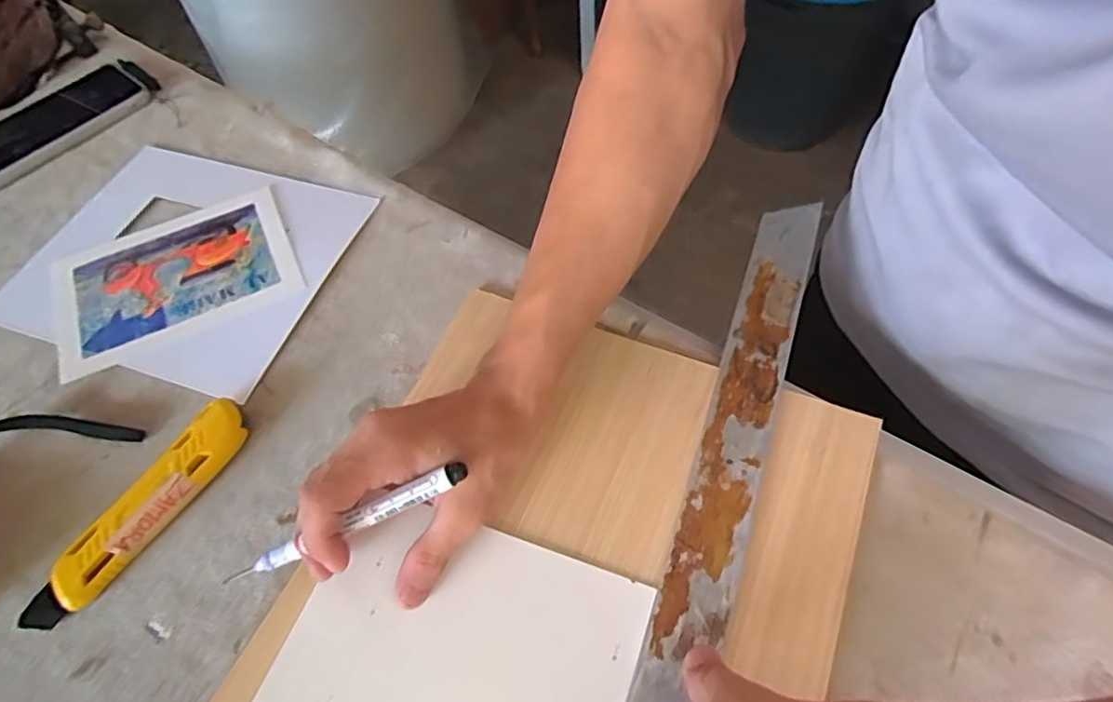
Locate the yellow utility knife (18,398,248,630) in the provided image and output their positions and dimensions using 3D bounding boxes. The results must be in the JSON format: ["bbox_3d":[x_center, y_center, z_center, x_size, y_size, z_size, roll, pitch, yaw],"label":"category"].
[{"bbox_3d":[-0.236,0.091,0.358,0.029,0.018,0.144,29,64,21],"label":"yellow utility knife"}]

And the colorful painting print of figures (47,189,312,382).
[{"bbox_3d":[-0.280,-0.057,0.463,0.166,0.006,0.117,-25,59,-11],"label":"colorful painting print of figures"}]

